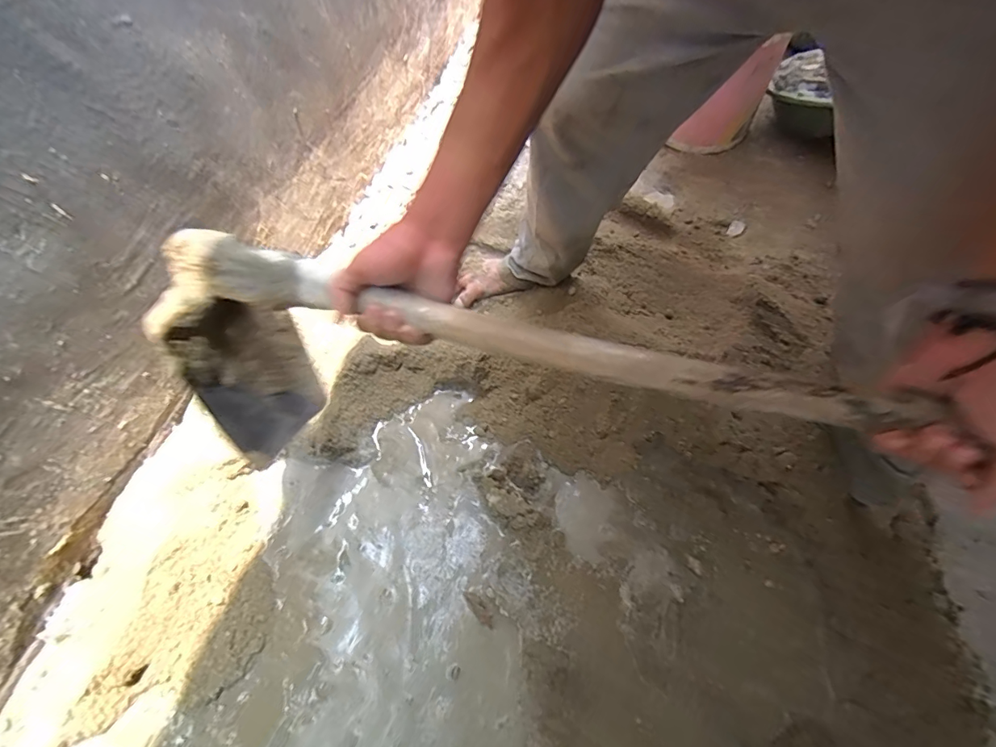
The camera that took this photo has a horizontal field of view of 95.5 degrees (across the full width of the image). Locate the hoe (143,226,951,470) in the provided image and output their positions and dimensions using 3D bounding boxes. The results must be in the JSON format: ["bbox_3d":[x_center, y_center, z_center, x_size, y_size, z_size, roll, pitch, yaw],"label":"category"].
[{"bbox_3d":[-0.019,0.026,0.433,0.621,0.224,0.158,9,63,15],"label":"hoe"}]

